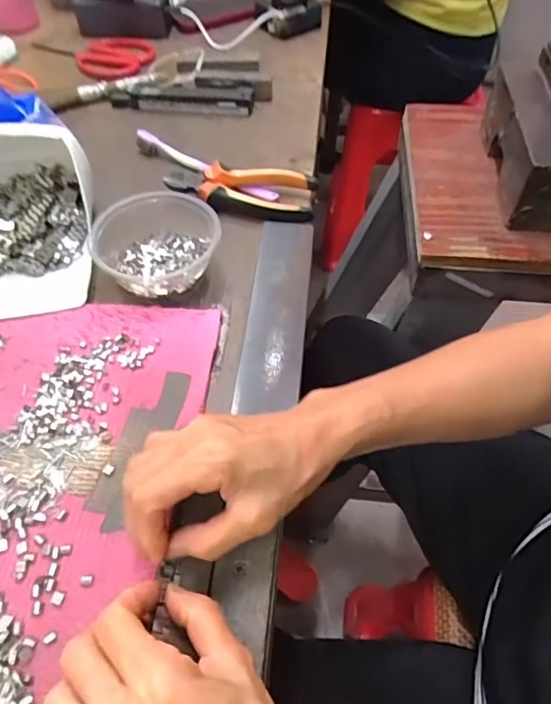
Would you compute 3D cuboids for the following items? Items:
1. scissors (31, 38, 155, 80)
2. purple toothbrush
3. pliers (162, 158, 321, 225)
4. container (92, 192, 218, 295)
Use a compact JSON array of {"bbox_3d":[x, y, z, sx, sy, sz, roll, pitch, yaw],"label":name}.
[{"bbox_3d":[-0.256,-0.409,0.716,0.168,0.016,0.087,1,53,2],"label":"scissors"},{"bbox_3d":[-0.078,-0.201,0.558,0.180,0.010,0.017,26,58,19],"label":"purple toothbrush"},{"bbox_3d":[-0.035,-0.165,0.528,0.150,0.026,0.055,9,54,8],"label":"pliers"},{"bbox_3d":[-0.105,-0.096,0.460,0.106,0.047,0.105,0,53,1],"label":"container"}]

